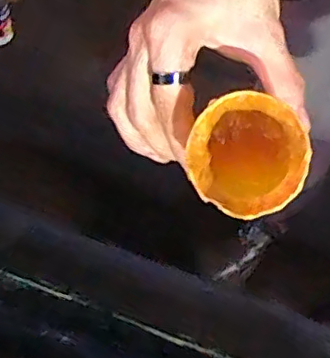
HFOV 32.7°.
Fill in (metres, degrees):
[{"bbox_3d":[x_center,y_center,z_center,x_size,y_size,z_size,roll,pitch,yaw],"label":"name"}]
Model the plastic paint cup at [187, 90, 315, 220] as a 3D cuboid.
[{"bbox_3d":[0.048,-0.012,0.302,0.055,0.077,0.055,23,101,12],"label":"plastic paint cup"}]

